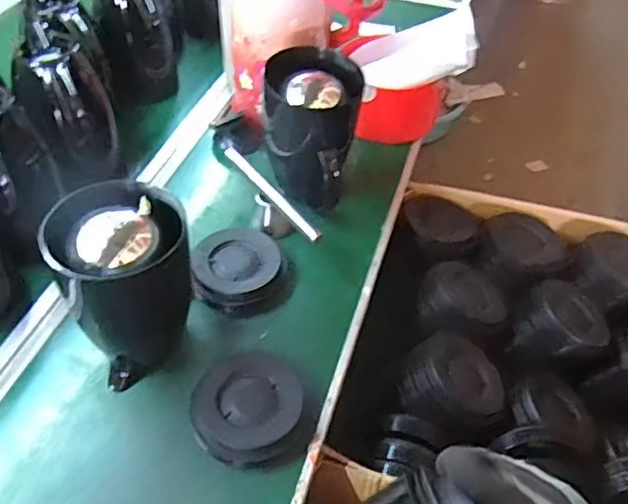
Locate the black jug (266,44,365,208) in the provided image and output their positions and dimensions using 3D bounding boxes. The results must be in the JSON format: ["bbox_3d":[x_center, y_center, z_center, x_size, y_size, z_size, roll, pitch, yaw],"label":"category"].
[{"bbox_3d":[-0.003,-0.145,0.790,0.126,0.204,0.120,3,46,0],"label":"black jug"}]

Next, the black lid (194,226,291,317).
[{"bbox_3d":[-0.090,0.021,0.742,0.116,0.035,0.110,1,46,-1],"label":"black lid"}]

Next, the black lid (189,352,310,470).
[{"bbox_3d":[-0.067,0.158,0.613,0.114,0.027,0.115,1,46,-1],"label":"black lid"}]

